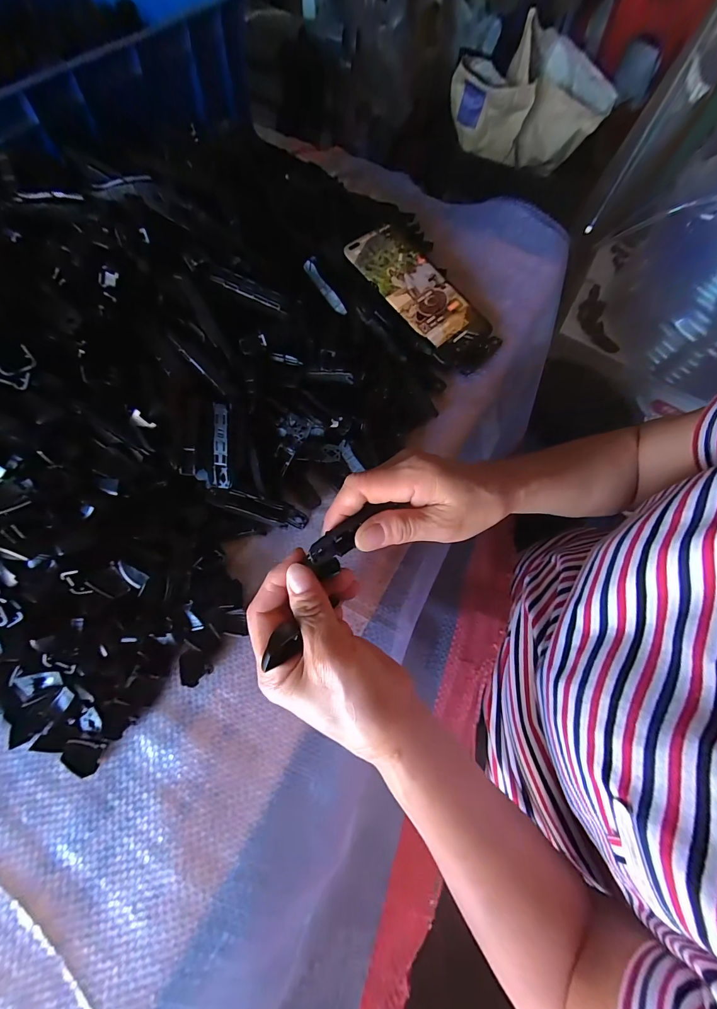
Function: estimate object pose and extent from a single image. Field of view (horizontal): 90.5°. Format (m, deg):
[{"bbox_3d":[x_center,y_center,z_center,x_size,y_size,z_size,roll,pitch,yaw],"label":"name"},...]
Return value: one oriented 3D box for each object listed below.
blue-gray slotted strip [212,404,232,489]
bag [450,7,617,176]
[{"bbox_3d":[-0.103,-0.043,0.266,0.014,0.004,0.062,6,107,1],"label":"blue-gray slotted strip"},{"bbox_3d":[0.371,-0.956,0.848,0.368,0.186,0.172,-15,69,-8],"label":"bag"}]

